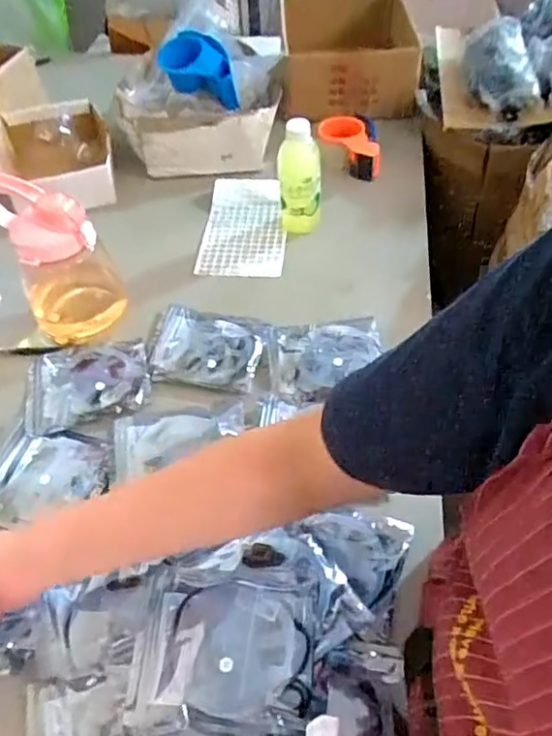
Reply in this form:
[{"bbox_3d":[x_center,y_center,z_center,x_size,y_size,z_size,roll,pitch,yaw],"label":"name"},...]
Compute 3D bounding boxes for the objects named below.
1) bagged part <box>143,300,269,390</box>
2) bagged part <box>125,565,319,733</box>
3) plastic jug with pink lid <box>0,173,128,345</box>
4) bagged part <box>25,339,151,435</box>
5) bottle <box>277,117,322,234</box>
[{"bbox_3d":[-0.090,-0.028,0.739,0.149,0.014,0.117,10,52,11],"label":"bagged part"},{"bbox_3d":[-0.040,0.222,0.478,0.140,0.017,0.107,5,51,7],"label":"bagged part"},{"bbox_3d":[-0.263,-0.136,0.714,0.109,0.190,0.103,-23,53,-15],"label":"plastic jug with pink lid"},{"bbox_3d":[-0.228,0.015,0.713,0.142,0.012,0.117,-13,51,-7],"label":"bagged part"},{"bbox_3d":[0.035,-0.270,0.841,0.059,0.166,0.055,1,51,4],"label":"bottle"}]

